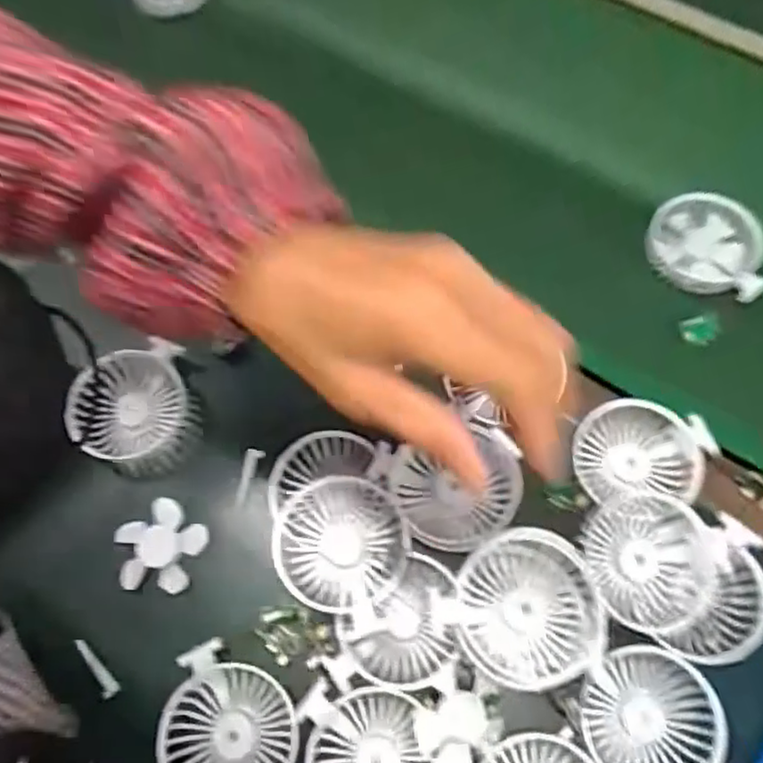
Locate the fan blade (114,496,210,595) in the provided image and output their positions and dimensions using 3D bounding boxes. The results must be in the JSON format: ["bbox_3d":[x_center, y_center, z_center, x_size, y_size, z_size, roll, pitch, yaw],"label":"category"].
[{"bbox_3d":[-0.173,0.129,0.508,0.065,0.010,0.068,-1,66,3],"label":"fan blade"}]

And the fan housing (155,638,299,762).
[{"bbox_3d":[-0.104,0.240,0.452,0.090,0.018,0.095,11,68,8],"label":"fan housing"}]

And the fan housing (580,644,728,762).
[{"bbox_3d":[0.182,0.230,0.449,0.087,0.030,0.089,-1,66,3],"label":"fan housing"}]

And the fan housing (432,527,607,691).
[{"bbox_3d":[0.091,0.150,0.434,0.101,0.031,0.093,-1,66,3],"label":"fan housing"}]

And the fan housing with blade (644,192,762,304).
[{"bbox_3d":[0.283,-0.115,0.579,0.091,0.063,0.089,6,67,6],"label":"fan housing with blade"}]

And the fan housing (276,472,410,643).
[{"bbox_3d":[-0.025,0.116,0.465,0.094,0.036,0.093,0,93,-2],"label":"fan housing"}]

